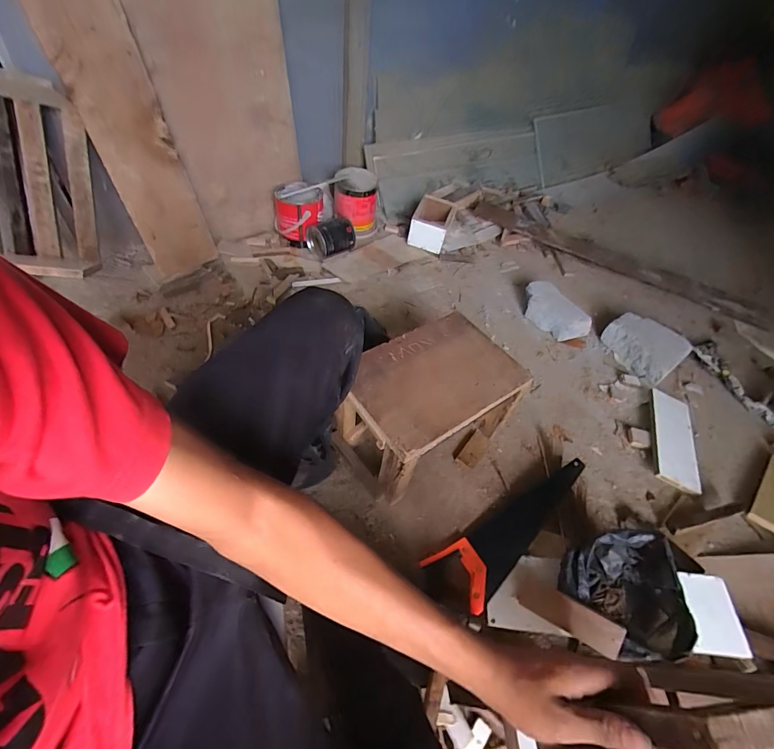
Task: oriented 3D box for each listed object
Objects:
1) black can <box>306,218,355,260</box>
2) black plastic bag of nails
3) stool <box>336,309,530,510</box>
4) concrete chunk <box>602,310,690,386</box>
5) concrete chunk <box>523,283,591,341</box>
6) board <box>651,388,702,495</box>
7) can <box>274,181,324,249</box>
[{"bbox_3d":[-0.179,-0.450,1.268,0.141,0.114,0.097,-25,57,-23],"label":"black can"},{"bbox_3d":[0.382,0.360,0.629,0.161,0.105,0.179,-4,50,-11],"label":"black plastic bag of nails"},{"bbox_3d":[0.077,0.081,0.809,0.323,0.242,0.230,-32,60,-27],"label":"stool"},{"bbox_3d":[0.748,-0.087,1.125,0.187,0.064,0.209,-24,56,-23],"label":"concrete chunk"},{"bbox_3d":[0.498,-0.185,1.171,0.086,0.090,0.219,-35,61,-28],"label":"concrete chunk"},{"bbox_3d":[0.694,0.156,0.936,0.100,0.017,0.274,19,52,11],"label":"board"},{"bbox_3d":[-0.294,-0.536,1.295,0.165,0.148,0.136,17,49,6],"label":"can"}]

